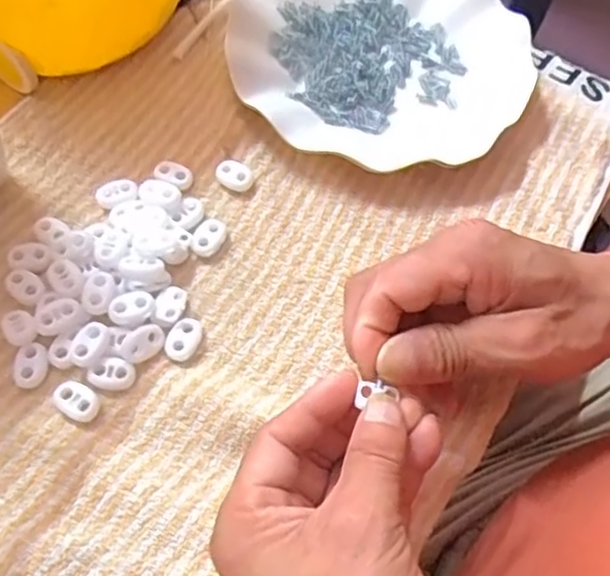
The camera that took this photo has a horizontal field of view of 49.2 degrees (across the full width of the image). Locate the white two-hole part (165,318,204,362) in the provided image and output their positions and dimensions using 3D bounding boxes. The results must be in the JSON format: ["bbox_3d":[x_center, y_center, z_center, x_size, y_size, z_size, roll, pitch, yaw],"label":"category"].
[{"bbox_3d":[-0.059,0.025,0.327,0.015,0.006,0.022,20,62,8],"label":"white two-hole part"}]

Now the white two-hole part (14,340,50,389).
[{"bbox_3d":[-0.129,0.036,0.315,0.015,0.004,0.021,2,70,-17],"label":"white two-hole part"}]

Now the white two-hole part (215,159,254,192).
[{"bbox_3d":[-0.040,-0.063,0.373,0.024,0.008,0.014,29,63,12],"label":"white two-hole part"}]

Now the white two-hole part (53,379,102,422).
[{"bbox_3d":[-0.106,0.052,0.309,0.024,0.004,0.015,31,64,13],"label":"white two-hole part"}]

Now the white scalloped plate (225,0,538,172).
[{"bbox_3d":[0.046,-0.144,0.413,0.178,0.025,0.176,1,61,-2],"label":"white scalloped plate"}]

